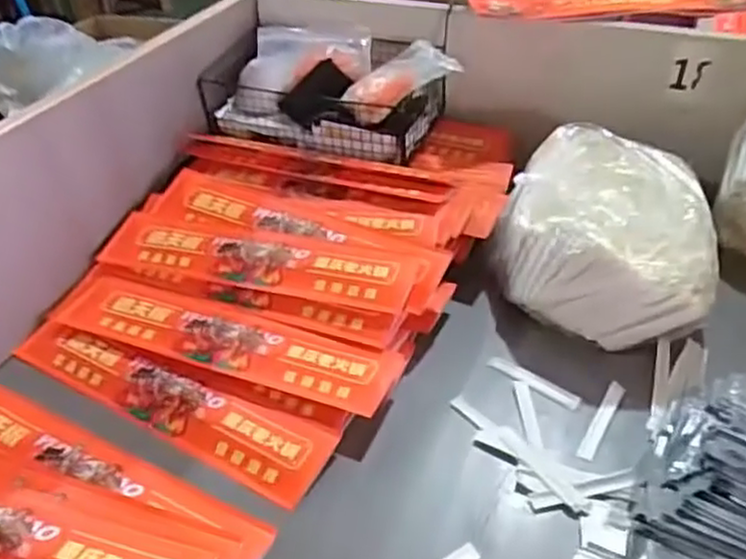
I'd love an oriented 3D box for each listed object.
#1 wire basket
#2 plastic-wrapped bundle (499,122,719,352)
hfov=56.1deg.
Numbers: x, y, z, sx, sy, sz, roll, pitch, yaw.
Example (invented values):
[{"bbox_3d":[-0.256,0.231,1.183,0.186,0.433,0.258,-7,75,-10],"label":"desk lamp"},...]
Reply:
[{"bbox_3d":[-0.053,-0.231,0.868,0.300,0.110,0.154,11,41,16],"label":"wire basket"},{"bbox_3d":[0.238,-0.050,0.719,0.198,0.116,0.261,10,41,14],"label":"plastic-wrapped bundle"}]

